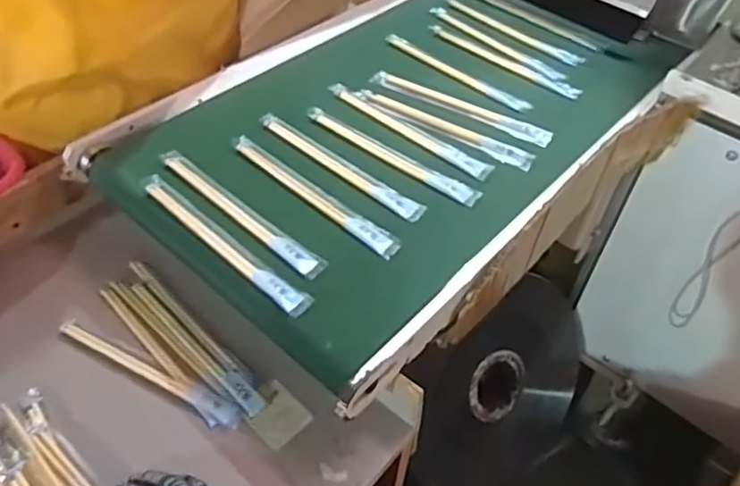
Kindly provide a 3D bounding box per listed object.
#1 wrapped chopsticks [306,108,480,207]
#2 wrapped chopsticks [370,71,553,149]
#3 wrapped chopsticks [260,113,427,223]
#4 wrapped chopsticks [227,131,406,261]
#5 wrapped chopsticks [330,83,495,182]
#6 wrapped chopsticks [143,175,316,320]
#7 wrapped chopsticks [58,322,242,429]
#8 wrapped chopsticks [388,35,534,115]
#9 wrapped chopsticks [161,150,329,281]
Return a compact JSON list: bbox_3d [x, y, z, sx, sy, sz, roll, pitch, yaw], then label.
[{"bbox_3d":[0.020,-0.098,0.669,0.226,0.007,0.024,32,54,22],"label":"wrapped chopsticks"},{"bbox_3d":[0.107,-0.165,0.735,0.230,0.007,0.033,27,52,19],"label":"wrapped chopsticks"},{"bbox_3d":[-0.037,-0.084,0.653,0.226,0.005,0.027,34,54,23],"label":"wrapped chopsticks"},{"bbox_3d":[-0.060,-0.052,0.617,0.223,0.006,0.027,36,55,25],"label":"wrapped chopsticks"},{"bbox_3d":[0.040,-0.130,0.695,0.223,0.005,0.027,33,54,23],"label":"wrapped chopsticks"},{"bbox_3d":[-0.140,-0.004,0.570,0.226,0.008,0.023,36,55,25],"label":"wrapped chopsticks"},{"bbox_3d":[-0.217,0.128,0.598,0.211,0.011,0.026,23,51,16],"label":"wrapped chopsticks"},{"bbox_3d":[0.110,-0.222,0.791,0.225,0.007,0.025,37,56,25],"label":"wrapped chopsticks"},{"bbox_3d":[-0.130,-0.032,0.598,0.224,0.004,0.023,35,55,24],"label":"wrapped chopsticks"}]

